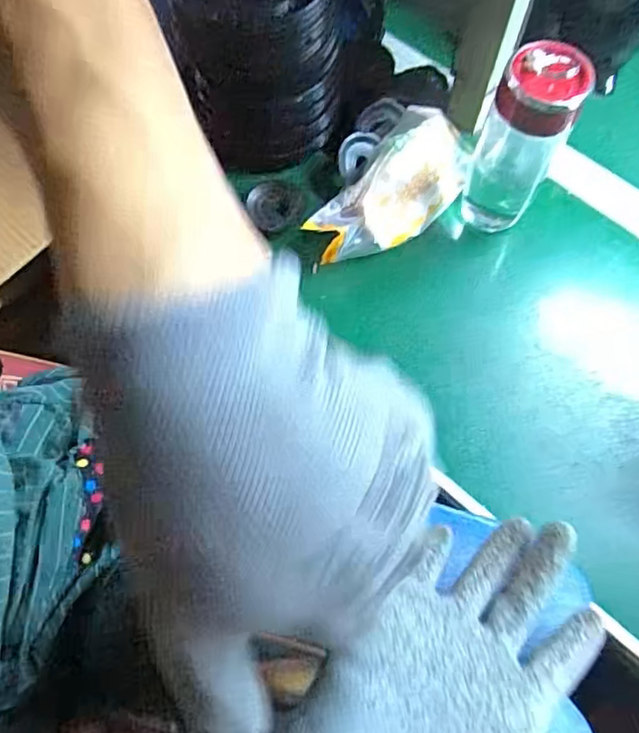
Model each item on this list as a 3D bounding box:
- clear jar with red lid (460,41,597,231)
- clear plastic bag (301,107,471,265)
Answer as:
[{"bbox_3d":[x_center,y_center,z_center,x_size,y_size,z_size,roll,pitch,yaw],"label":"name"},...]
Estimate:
[{"bbox_3d":[0.178,-0.198,0.536,0.070,0.170,0.063,19,69,7],"label":"clear jar with red lid"},{"bbox_3d":[0.074,-0.174,0.585,0.091,0.059,0.204,36,72,13],"label":"clear plastic bag"}]

